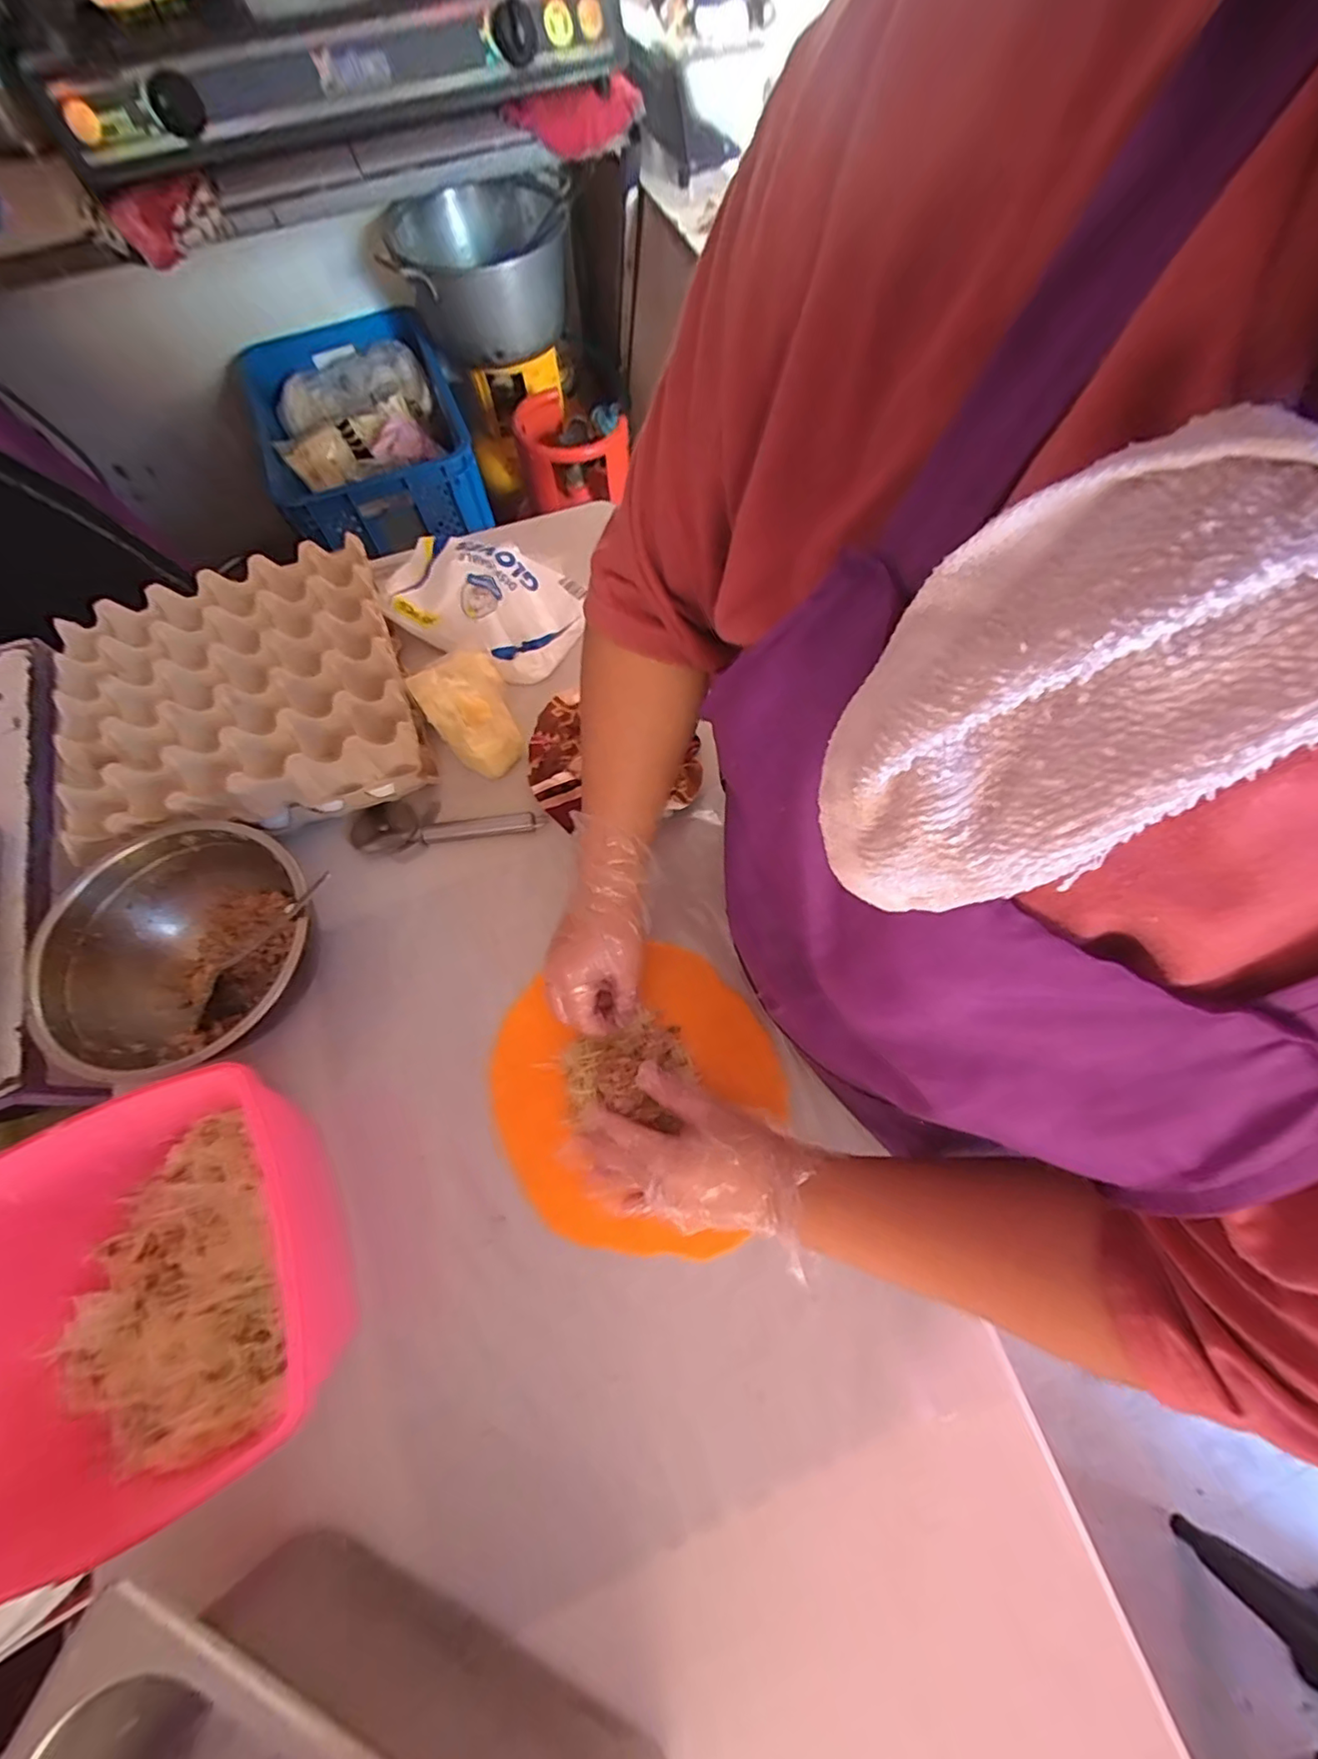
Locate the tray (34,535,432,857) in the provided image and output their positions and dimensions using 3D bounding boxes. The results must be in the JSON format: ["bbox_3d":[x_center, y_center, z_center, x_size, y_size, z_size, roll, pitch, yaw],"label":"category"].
[{"bbox_3d":[-0.395,-0.168,0.555,0.296,0.071,0.268,-20,68,-6],"label":"tray"}]

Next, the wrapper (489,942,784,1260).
[{"bbox_3d":[-0.017,0.166,0.448,0.218,0.053,0.222,-1,67,2],"label":"wrapper"}]

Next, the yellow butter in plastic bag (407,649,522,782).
[{"bbox_3d":[-0.185,-0.169,0.574,0.079,0.066,0.129,-31,69,-10],"label":"yellow butter in plastic bag"}]

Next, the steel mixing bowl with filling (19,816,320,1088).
[{"bbox_3d":[-0.364,0.059,0.470,0.186,0.097,0.186,-1,67,2],"label":"steel mixing bowl with filling"}]

